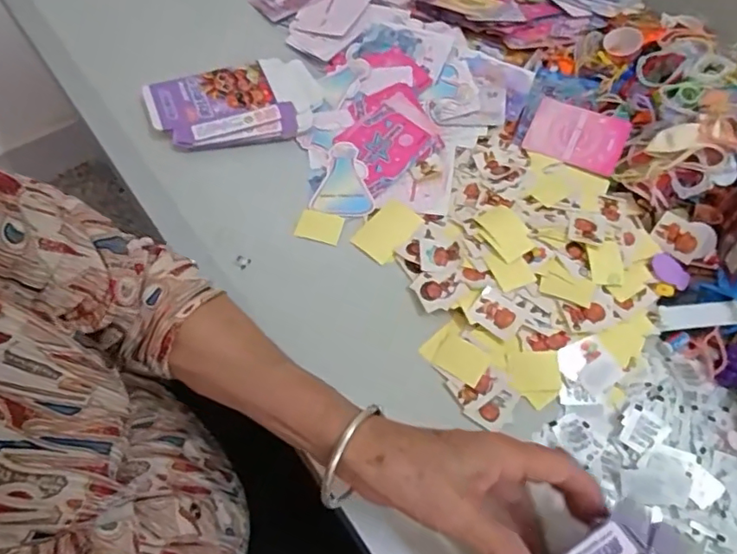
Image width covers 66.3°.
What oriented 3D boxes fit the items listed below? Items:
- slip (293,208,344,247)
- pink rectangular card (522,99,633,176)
[{"bbox_3d":[-0.044,-0.046,0.508,0.039,0.004,0.031,15,61,5],"label":"slip"},{"bbox_3d":[0.198,-0.135,0.536,0.086,0.010,0.062,25,67,12],"label":"pink rectangular card"}]

